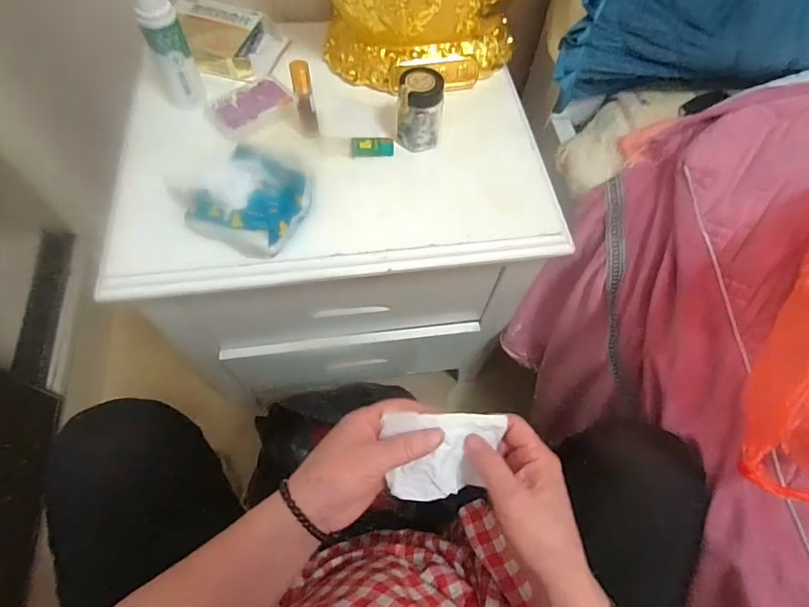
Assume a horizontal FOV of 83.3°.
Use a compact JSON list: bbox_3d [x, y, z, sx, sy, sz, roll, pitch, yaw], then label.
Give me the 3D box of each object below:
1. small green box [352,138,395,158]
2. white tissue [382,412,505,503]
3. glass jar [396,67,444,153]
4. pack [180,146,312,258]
[{"bbox_3d":[-0.035,-0.173,0.504,0.046,0.011,0.020,-5,63,-5],"label":"small green box"},{"bbox_3d":[0.032,0.123,0.369,0.092,0.014,0.074,0,101,-2],"label":"white tissue"},{"bbox_3d":[0.015,-0.207,0.490,0.054,0.069,0.051,4,63,0],"label":"glass jar"},{"bbox_3d":[-0.154,-0.108,0.449,0.110,0.036,0.114,19,63,7],"label":"pack"}]

